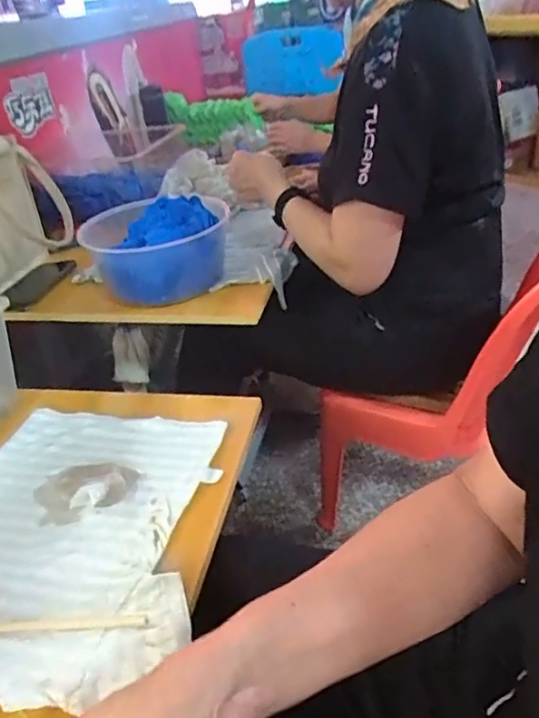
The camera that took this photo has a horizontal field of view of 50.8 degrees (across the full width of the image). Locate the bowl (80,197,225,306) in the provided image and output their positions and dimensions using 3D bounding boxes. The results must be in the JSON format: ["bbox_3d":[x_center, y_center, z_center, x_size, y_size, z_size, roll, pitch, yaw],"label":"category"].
[{"bbox_3d":[-0.159,-0.172,0.873,0.207,0.094,0.210,-5,32,3],"label":"bowl"}]

